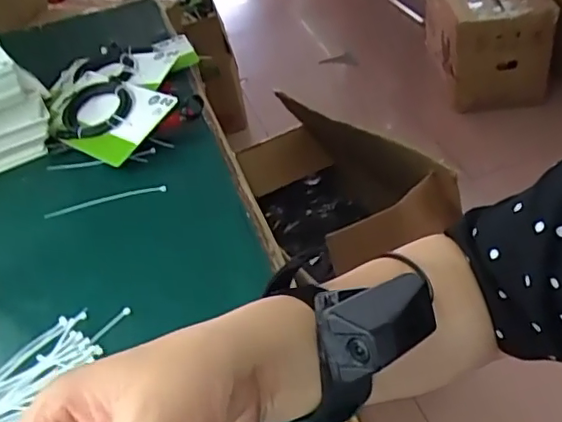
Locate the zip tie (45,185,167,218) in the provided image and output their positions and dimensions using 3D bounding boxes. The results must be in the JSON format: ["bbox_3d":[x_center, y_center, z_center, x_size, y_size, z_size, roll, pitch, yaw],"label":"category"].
[{"bbox_3d":[-0.167,-0.010,0.554,0.115,0.010,0.009,-13,39,-6],"label":"zip tie"}]

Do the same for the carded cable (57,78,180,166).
[{"bbox_3d":[-0.187,-0.103,0.624,0.129,0.015,0.095,25,72,28],"label":"carded cable"}]

